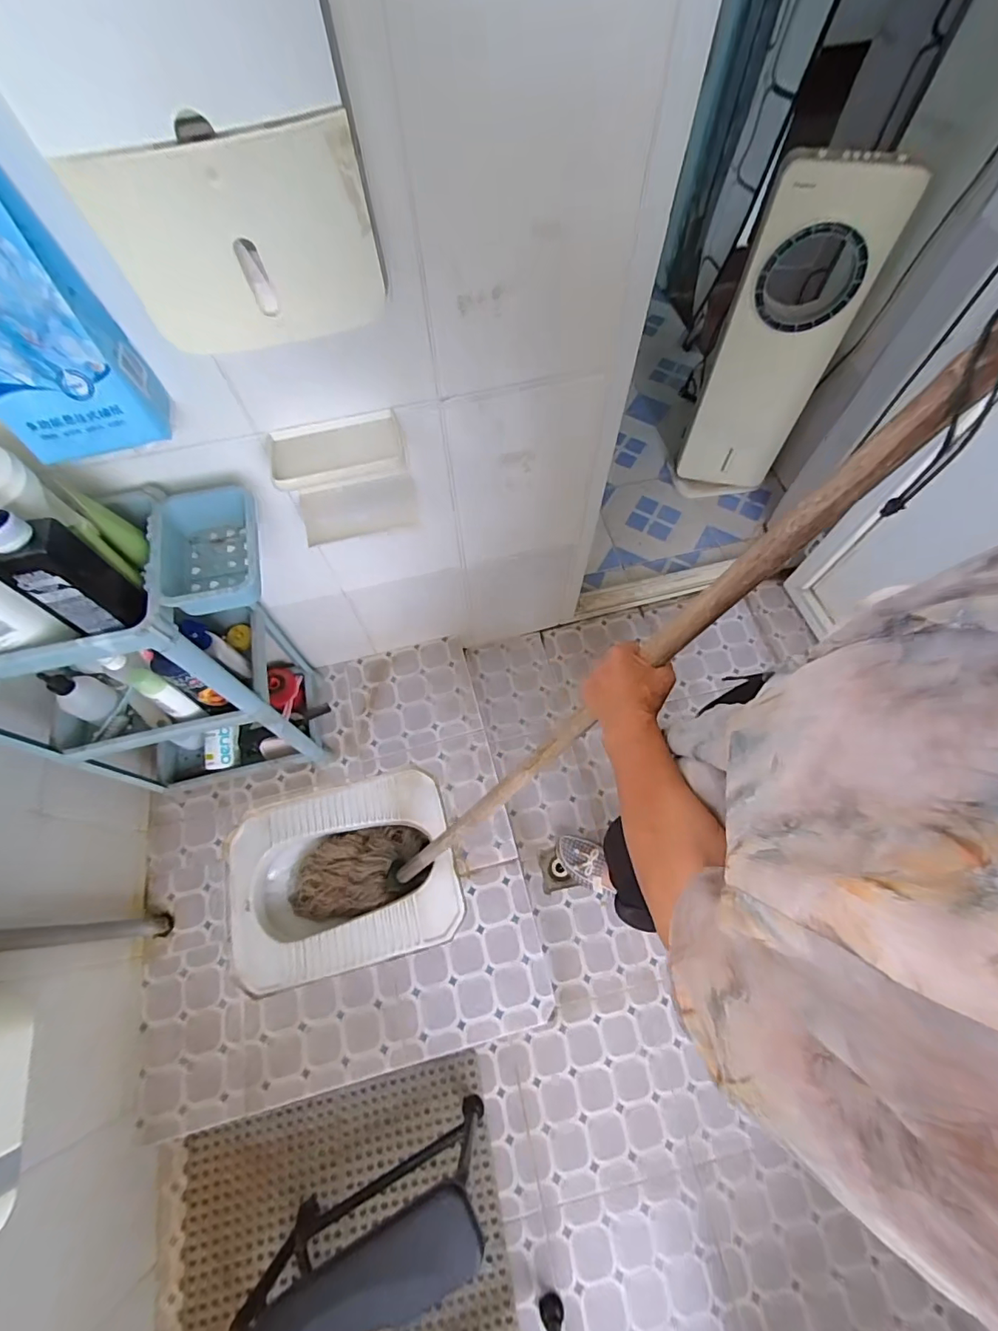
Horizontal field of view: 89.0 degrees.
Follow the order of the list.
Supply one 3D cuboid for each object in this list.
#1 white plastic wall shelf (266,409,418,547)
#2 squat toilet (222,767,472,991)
[{"bbox_3d":[-0.219,-0.265,0.728,0.179,0.115,0.112,-14,66,-5],"label":"white plastic wall shelf"},{"bbox_3d":[-0.346,0.480,1.173,0.495,0.136,0.379,-14,67,-5],"label":"squat toilet"}]

